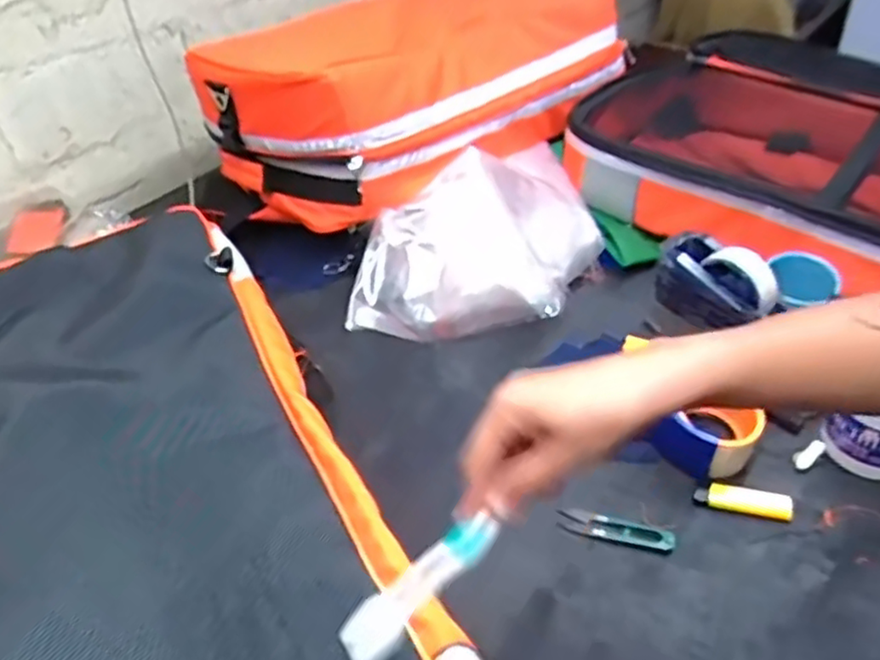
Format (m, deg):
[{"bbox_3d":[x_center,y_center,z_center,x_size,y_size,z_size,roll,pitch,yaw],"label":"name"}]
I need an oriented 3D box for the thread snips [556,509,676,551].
[{"bbox_3d":[0.157,0.176,0.596,0.100,0.012,0.021,7,43,18],"label":"thread snips"}]

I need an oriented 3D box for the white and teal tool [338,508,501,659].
[{"bbox_3d":[-0.009,0.137,0.360,0.100,0.010,0.030,-39,52,-18],"label":"white and teal tool"}]

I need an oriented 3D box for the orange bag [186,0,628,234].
[{"bbox_3d":[-0.007,-0.382,1.005,0.633,0.220,0.289,-36,47,-29],"label":"orange bag"}]

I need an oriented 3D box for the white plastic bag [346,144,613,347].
[{"bbox_3d":[0.038,-0.116,0.837,0.313,0.150,0.207,-1,40,9],"label":"white plastic bag"}]

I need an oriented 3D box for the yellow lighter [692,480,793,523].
[{"bbox_3d":[0.272,0.152,0.599,0.079,0.012,0.025,3,41,13],"label":"yellow lighter"}]

